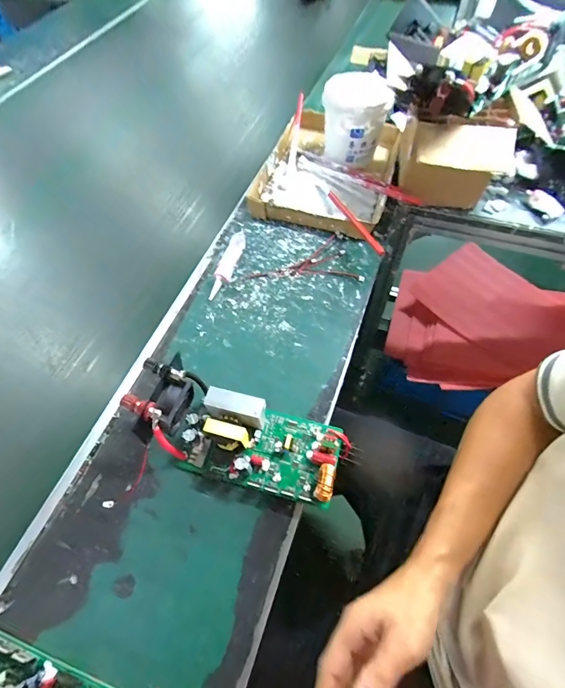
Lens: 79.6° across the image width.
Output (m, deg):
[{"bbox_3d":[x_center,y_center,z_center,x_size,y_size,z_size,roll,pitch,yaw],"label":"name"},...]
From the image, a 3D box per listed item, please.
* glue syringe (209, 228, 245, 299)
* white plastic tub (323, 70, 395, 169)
[{"bbox_3d":[-0.093,-0.131,0.567,0.025,0.022,0.146,16,61,9],"label":"glue syringe"},{"bbox_3d":[0.140,-0.438,0.658,0.123,0.128,0.107,1,60,1],"label":"white plastic tub"}]

